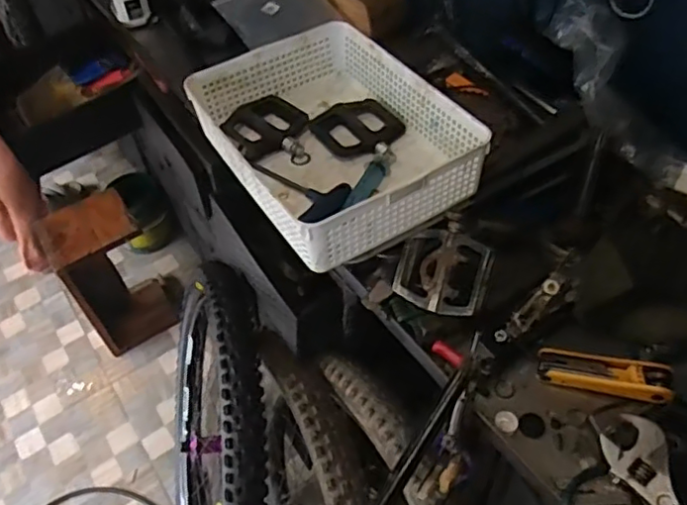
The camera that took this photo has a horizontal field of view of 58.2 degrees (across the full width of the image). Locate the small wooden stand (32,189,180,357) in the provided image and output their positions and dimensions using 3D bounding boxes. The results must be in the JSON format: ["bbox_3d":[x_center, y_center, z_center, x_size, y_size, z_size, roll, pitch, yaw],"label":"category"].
[{"bbox_3d":[-0.618,0.051,1.636,0.237,0.409,0.207,-34,54,-16],"label":"small wooden stand"}]

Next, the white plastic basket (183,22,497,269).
[{"bbox_3d":[-0.015,-0.144,0.757,0.242,0.086,0.327,-32,54,-14],"label":"white plastic basket"}]

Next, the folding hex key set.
[{"bbox_3d":[0.275,0.128,0.654,0.128,0.018,0.047,6,50,25],"label":"folding hex key set"}]

